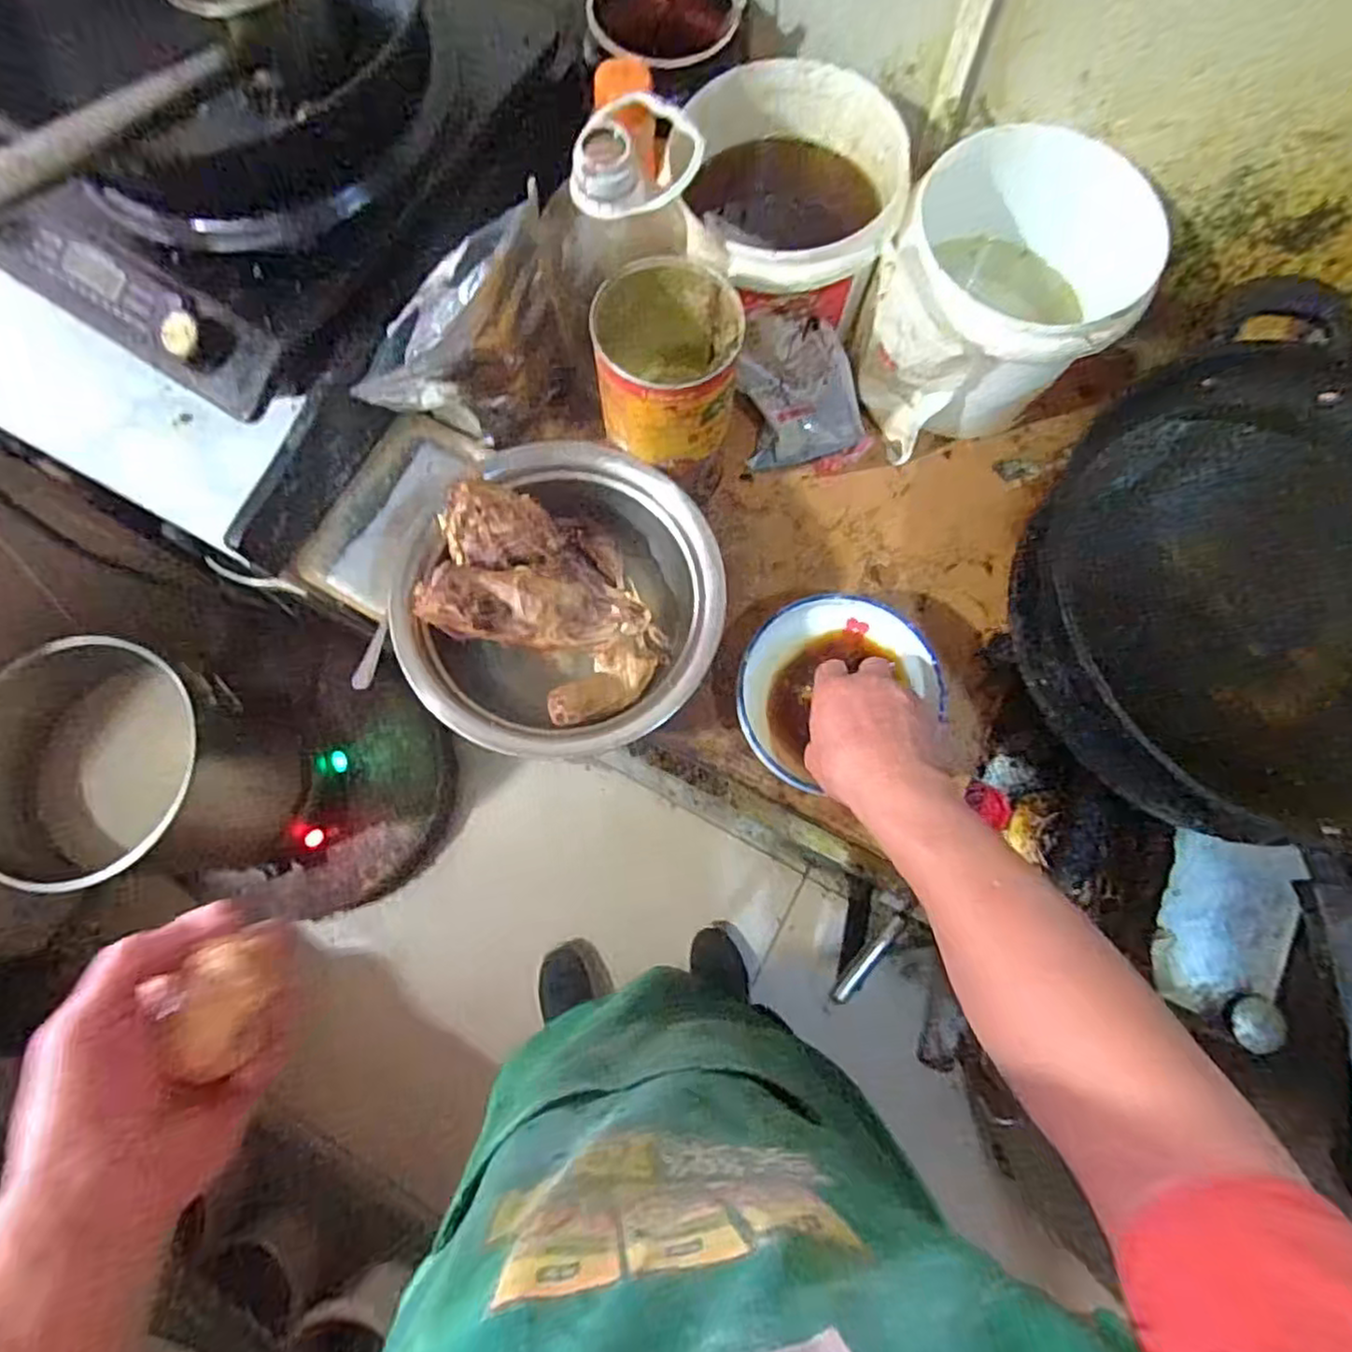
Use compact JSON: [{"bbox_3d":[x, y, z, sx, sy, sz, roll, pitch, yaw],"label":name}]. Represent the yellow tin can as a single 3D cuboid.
[{"bbox_3d":[-0.005,-0.223,0.523,0.100,0.096,0.103,-5,76,0],"label":"yellow tin can"}]

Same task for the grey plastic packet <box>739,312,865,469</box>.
[{"bbox_3d":[0.109,-0.248,0.615,0.104,0.096,0.093,-12,76,-2],"label":"grey plastic packet"}]

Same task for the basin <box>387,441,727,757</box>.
[{"bbox_3d":[-0.088,-0.064,0.562,0.242,0.097,0.210,-9,76,-1],"label":"basin"}]

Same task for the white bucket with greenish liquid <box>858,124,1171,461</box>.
[{"bbox_3d":[0.261,-0.301,0.588,0.178,0.153,0.208,35,79,9],"label":"white bucket with greenish liquid"}]

